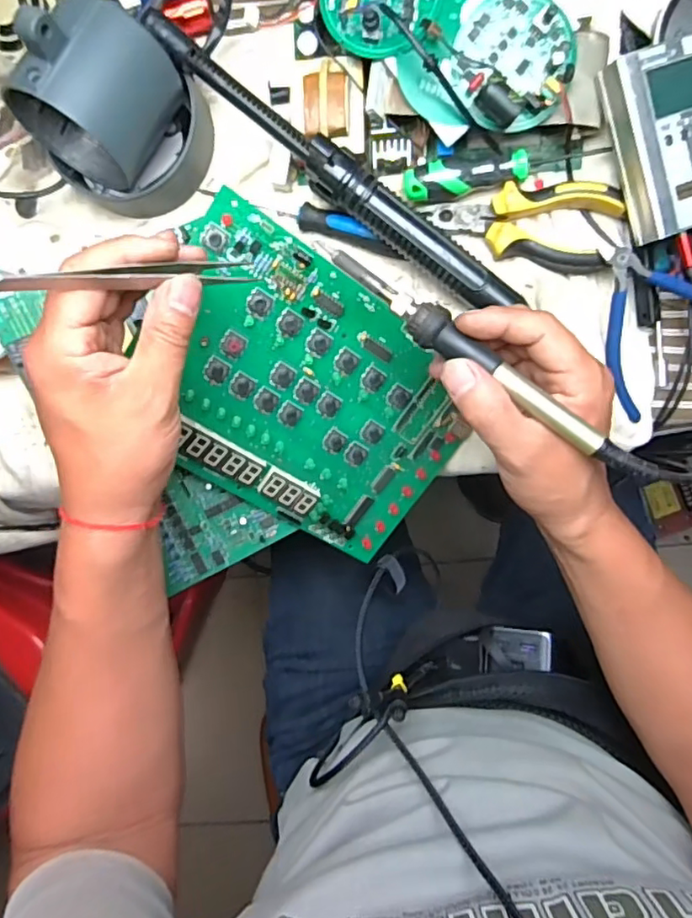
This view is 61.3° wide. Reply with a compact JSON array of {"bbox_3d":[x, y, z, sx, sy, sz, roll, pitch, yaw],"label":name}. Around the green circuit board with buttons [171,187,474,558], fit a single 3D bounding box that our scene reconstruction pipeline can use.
[{"bbox_3d":[-0.025,-0.036,0.376,0.210,0.009,0.158,31,104,-21],"label":"green circuit board with buttons"}]

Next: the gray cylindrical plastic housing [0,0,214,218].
[{"bbox_3d":[-0.145,-0.215,0.365,0.103,0.115,0.074,-39,91,7],"label":"gray cylindrical plastic housing"}]

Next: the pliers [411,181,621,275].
[{"bbox_3d":[0.114,-0.150,0.378,0.120,0.012,0.052,2,95,4],"label":"pliers"}]

